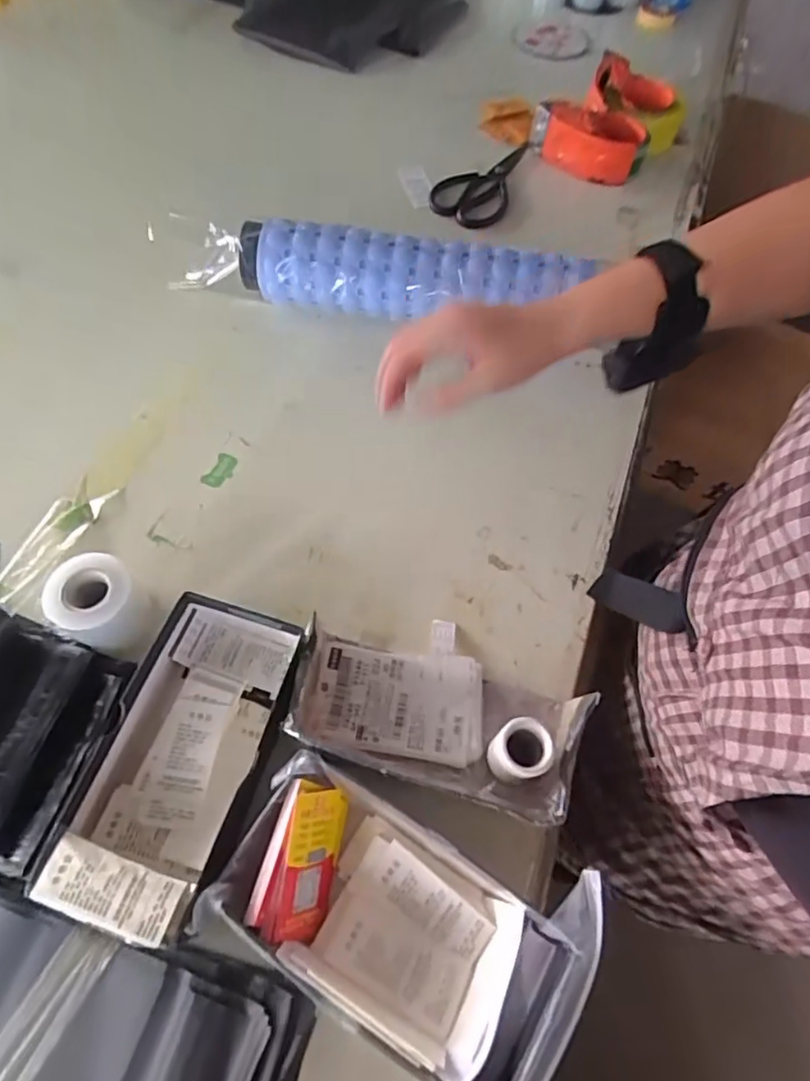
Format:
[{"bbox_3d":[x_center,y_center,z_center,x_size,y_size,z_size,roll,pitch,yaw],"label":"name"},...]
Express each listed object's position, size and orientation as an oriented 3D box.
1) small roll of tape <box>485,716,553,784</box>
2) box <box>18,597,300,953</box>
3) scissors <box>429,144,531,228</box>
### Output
[{"bbox_3d":[0.085,0.162,0.464,0.040,0.060,0.041,1,60,-2],"label":"small roll of tape"},{"bbox_3d":[-0.164,0.154,0.454,0.116,0.058,0.228,14,60,5],"label":"box"},{"bbox_3d":[0.124,-0.512,0.867,0.106,0.016,0.190,37,72,18],"label":"scissors"}]

